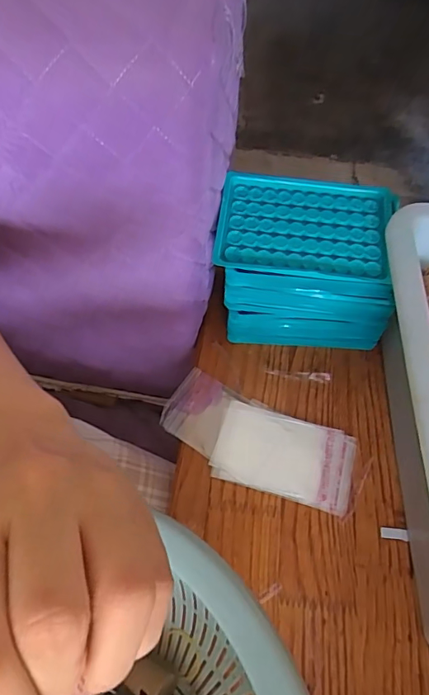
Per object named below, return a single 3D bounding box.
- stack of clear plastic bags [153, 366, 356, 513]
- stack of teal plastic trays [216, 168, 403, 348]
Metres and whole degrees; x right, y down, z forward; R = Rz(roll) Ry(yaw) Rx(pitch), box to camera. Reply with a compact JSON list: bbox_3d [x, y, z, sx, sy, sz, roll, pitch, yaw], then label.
[{"bbox_3d":[0.034,0.076,0.381,0.156,0.004,0.071,23,62,11],"label":"stack of clear plastic bags"},{"bbox_3d":[0.070,-0.064,0.402,0.136,0.112,0.092,6,61,2],"label":"stack of teal plastic trays"}]

